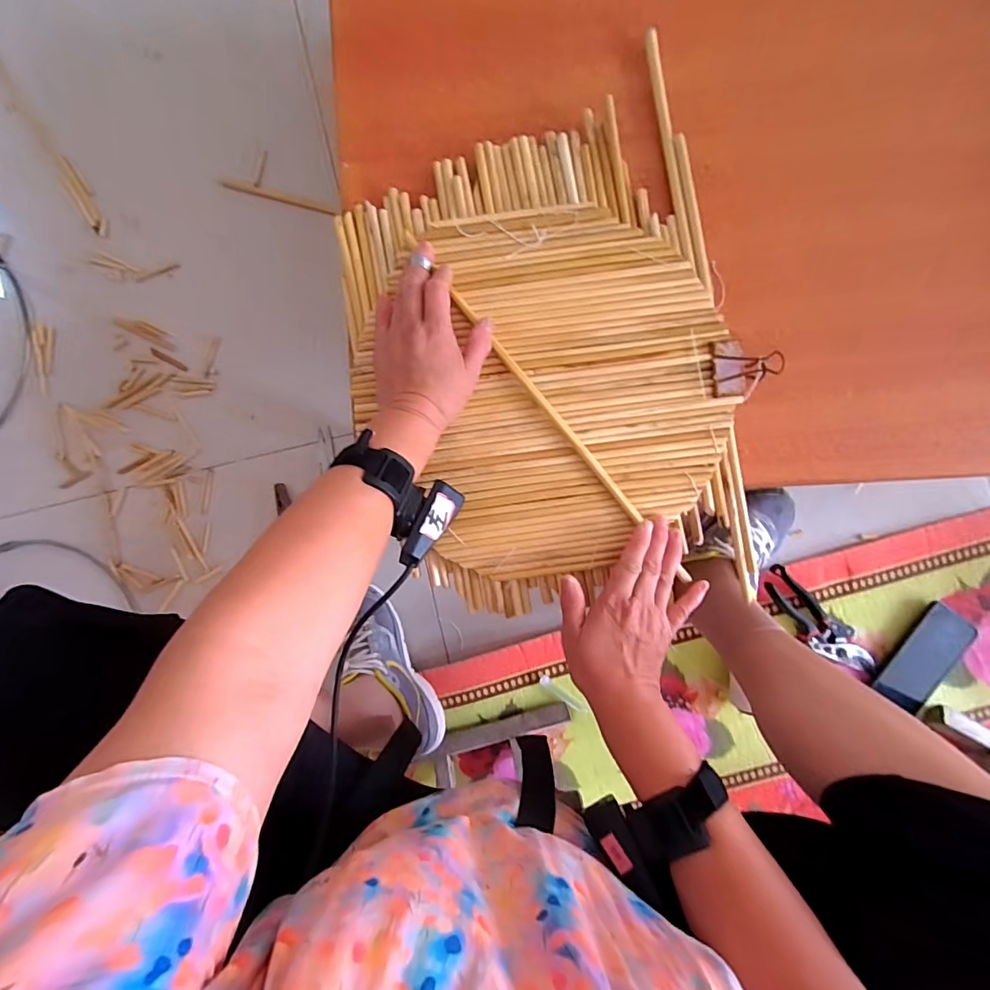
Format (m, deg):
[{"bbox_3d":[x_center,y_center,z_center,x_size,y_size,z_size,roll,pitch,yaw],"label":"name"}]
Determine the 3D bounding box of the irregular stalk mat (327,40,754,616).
[{"bbox_3d":[0.041,-0.116,0.439,0.338,0.025,0.427,-10,90,4],"label":"irregular stalk mat"}]

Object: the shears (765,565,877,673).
[{"bbox_3d":[0.451,0.182,0.656,0.189,0.021,0.057,41,93,2],"label":"shears"}]

